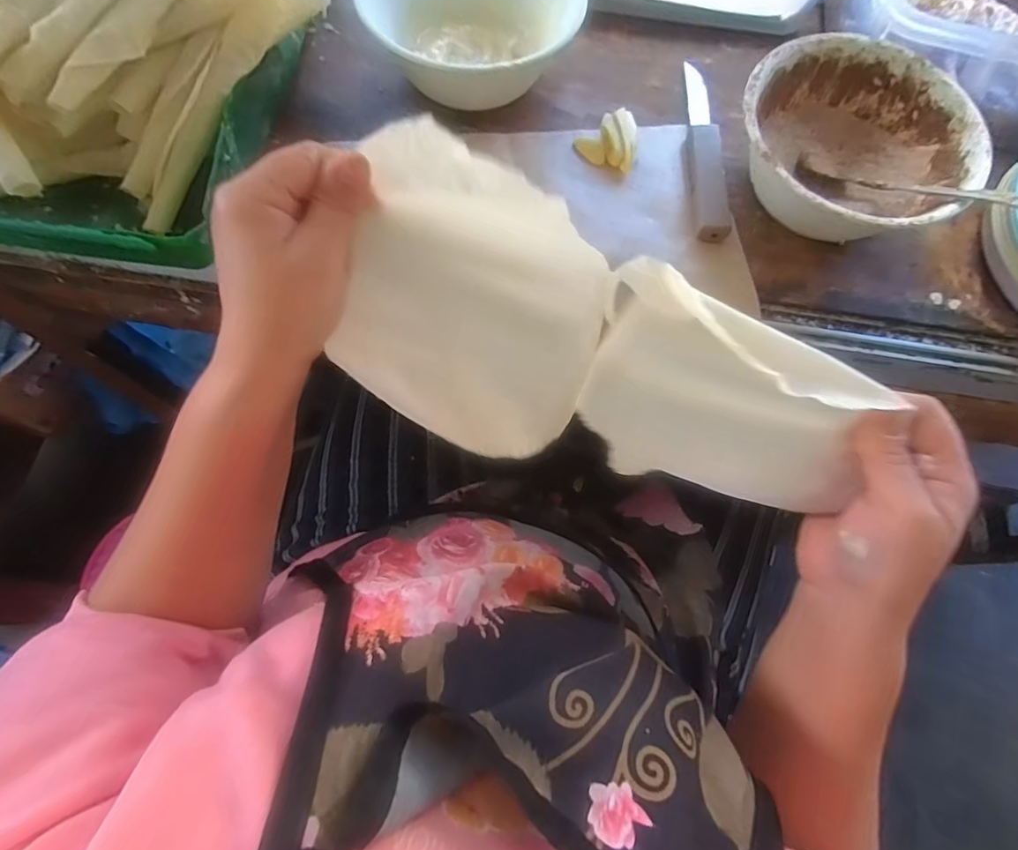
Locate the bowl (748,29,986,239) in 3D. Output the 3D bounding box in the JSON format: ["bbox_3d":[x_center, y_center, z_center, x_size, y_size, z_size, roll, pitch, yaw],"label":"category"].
[{"bbox_3d":[0.228,-0.185,0.366,0.149,0.060,0.148,0,75,-1],"label":"bowl"}]

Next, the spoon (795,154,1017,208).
[{"bbox_3d":[0.262,-0.151,0.342,0.018,0.020,0.163,-40,45,-11],"label":"spoon"}]

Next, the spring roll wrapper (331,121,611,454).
[{"bbox_3d":[-0.018,-0.057,0.272,0.129,0.013,0.137,20,111,-5],"label":"spring roll wrapper"}]

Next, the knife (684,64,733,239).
[{"bbox_3d":[0.146,-0.213,0.396,0.024,0.011,0.171,3,75,-1],"label":"knife"}]

